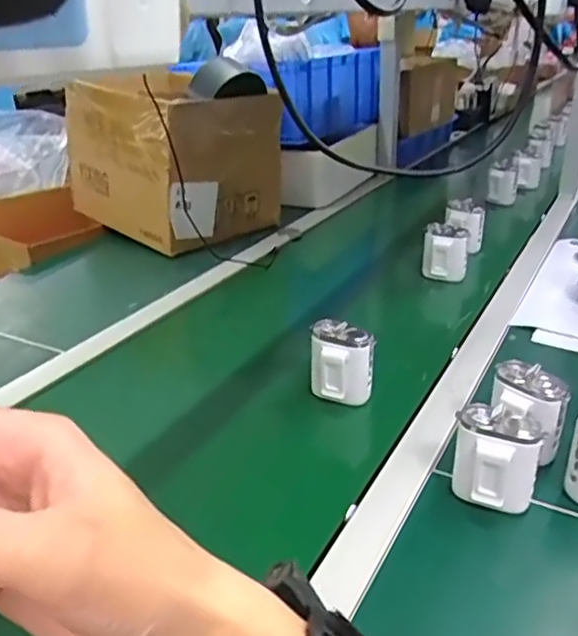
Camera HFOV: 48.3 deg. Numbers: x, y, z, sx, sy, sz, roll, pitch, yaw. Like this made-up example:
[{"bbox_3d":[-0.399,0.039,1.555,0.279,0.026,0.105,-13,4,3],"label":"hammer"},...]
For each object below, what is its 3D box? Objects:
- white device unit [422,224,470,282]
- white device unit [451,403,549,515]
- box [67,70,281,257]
[{"bbox_3d":[0.252,-0.107,1.044,0.067,0.088,0.038,4,26,8],"label":"white device unit"},{"bbox_3d":[0.179,0.124,0.561,0.070,0.090,0.047,11,28,22],"label":"white device unit"},{"bbox_3d":[-0.220,-0.314,1.271,0.360,0.267,0.279,22,34,38],"label":"box"}]

